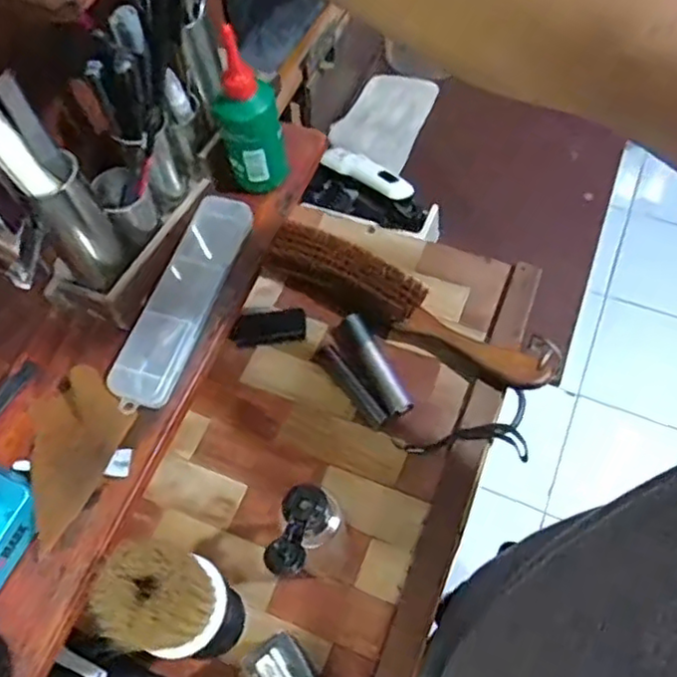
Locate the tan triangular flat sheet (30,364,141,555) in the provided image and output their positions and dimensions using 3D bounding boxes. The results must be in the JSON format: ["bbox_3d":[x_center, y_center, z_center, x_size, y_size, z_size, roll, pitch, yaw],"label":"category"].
[{"bbox_3d":[-0.152,0.065,0.389,0.058,0.015,0.097,-17,61,-7],"label":"tan triangular flat sheet"}]

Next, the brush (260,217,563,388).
[{"bbox_3d":[0.057,-0.029,0.550,0.252,0.045,0.051,25,65,17],"label":"brush"}]

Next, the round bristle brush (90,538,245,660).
[{"bbox_3d":[-0.091,0.160,0.392,0.051,0.145,0.053,-2,60,3],"label":"round bristle brush"}]

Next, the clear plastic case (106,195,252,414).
[{"bbox_3d":[-0.101,-0.028,0.437,0.042,0.014,0.161,15,62,11],"label":"clear plastic case"}]

